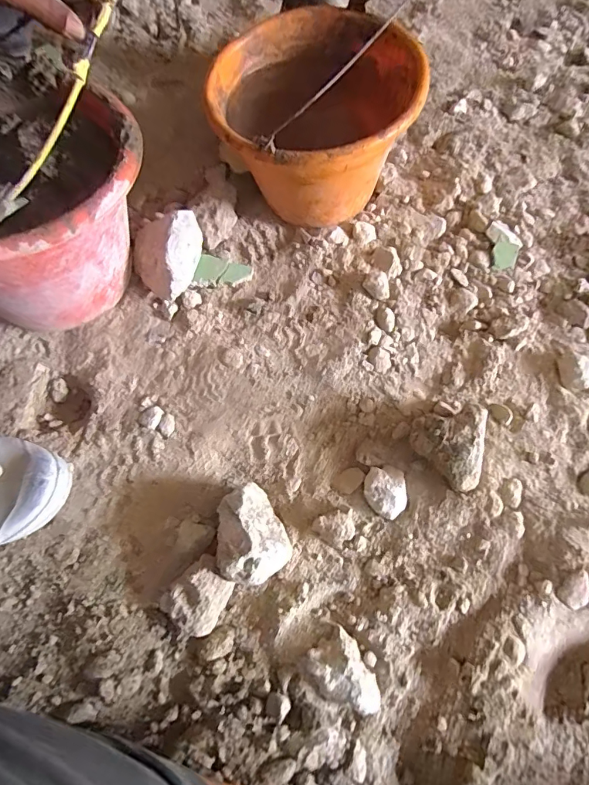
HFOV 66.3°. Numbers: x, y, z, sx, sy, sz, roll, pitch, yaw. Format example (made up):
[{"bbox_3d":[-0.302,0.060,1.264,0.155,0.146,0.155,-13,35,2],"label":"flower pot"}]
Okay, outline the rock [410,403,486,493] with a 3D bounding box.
[{"bbox_3d":[0.165,0.058,0.497,0.073,0.053,0.093,8,65,4],"label":"rock"}]

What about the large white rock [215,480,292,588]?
[{"bbox_3d":[-0.049,0.148,0.469,0.075,0.062,0.094,-23,69,-9],"label":"large white rock"}]

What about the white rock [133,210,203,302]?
[{"bbox_3d":[-0.173,-0.182,0.596,0.095,0.065,0.119,4,67,1],"label":"white rock"}]

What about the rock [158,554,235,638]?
[{"bbox_3d":[-0.098,0.208,0.460,0.070,0.037,0.063,-42,73,-16],"label":"rock"}]

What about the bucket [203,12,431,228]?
[{"bbox_3d":[0.022,-0.340,0.596,0.241,0.176,0.252,0,67,0],"label":"bucket"}]

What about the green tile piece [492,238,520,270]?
[{"bbox_3d":[0.287,-0.188,0.616,0.032,0.005,0.044,18,68,7],"label":"green tile piece"}]

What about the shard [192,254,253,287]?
[{"bbox_3d":[-0.097,-0.165,0.619,0.078,0.012,0.045,5,67,2],"label":"shard"}]

